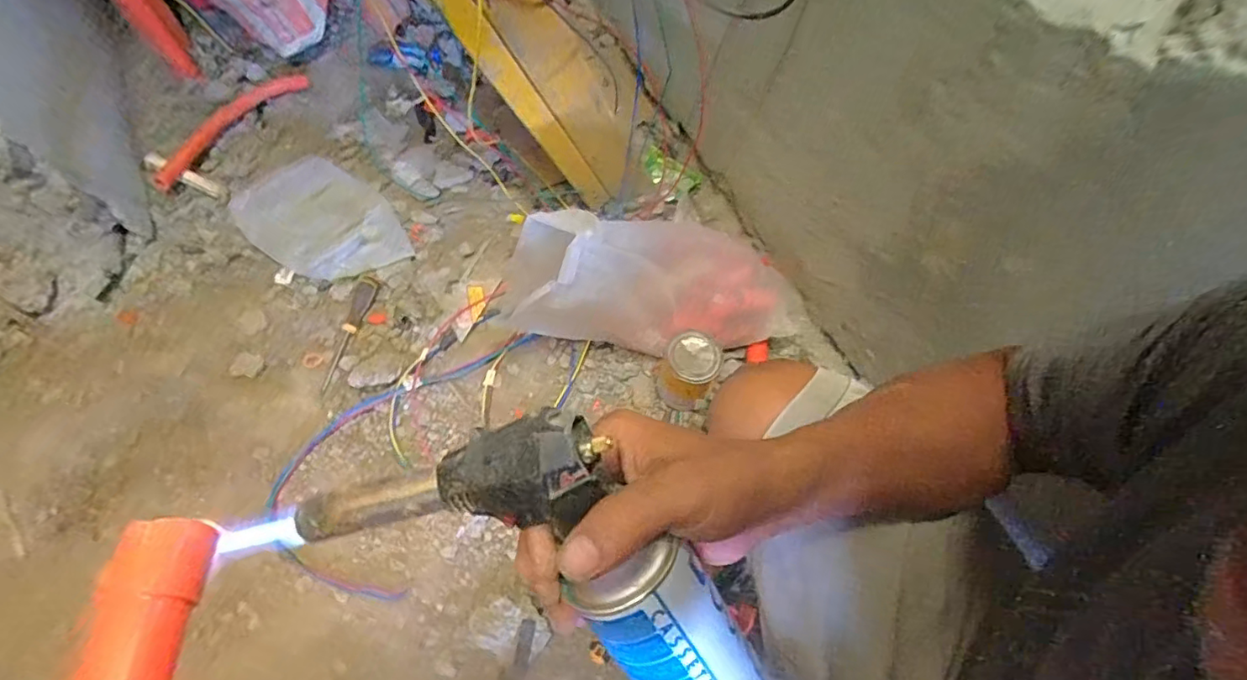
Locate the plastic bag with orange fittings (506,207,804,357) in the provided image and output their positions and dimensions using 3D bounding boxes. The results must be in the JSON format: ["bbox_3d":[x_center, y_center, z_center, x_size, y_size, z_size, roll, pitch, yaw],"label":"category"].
[{"bbox_3d":[0.060,-0.083,0.797,0.402,0.148,0.121,8,62,-21],"label":"plastic bag with orange fittings"}]

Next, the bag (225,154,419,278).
[{"bbox_3d":[-0.526,-0.207,0.993,0.208,0.056,0.261,-42,71,-18],"label":"bag"}]

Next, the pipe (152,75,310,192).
[{"bbox_3d":[-0.752,-0.414,1.092,0.093,0.037,0.351,33,69,15],"label":"pipe"}]

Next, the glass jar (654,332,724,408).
[{"bbox_3d":[0.094,0.045,0.832,0.081,0.110,0.094,23,66,11],"label":"glass jar"}]

